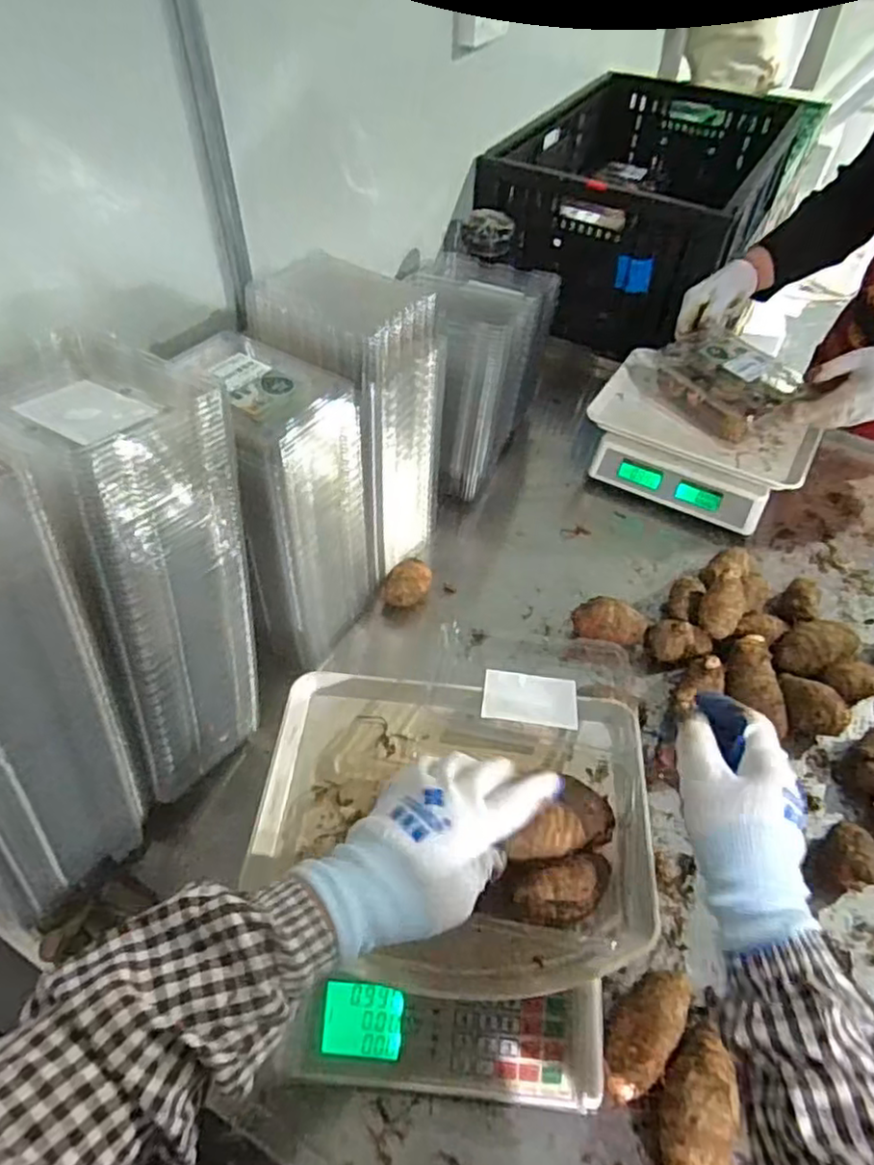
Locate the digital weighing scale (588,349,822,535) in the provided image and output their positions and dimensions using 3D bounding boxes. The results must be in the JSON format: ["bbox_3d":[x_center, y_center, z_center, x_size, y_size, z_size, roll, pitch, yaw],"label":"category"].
[{"bbox_3d":[0.352,-0.185,0.925,0.277,0.105,0.202,26,54,19],"label":"digital weighing scale"}]

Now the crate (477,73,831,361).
[{"bbox_3d":[0.385,-0.712,1.245,0.389,0.219,0.682,24,54,18],"label":"crate"}]

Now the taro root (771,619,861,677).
[{"bbox_3d":[0.409,0.079,0.740,0.079,0.050,0.064,-31,57,-24],"label":"taro root"}]

